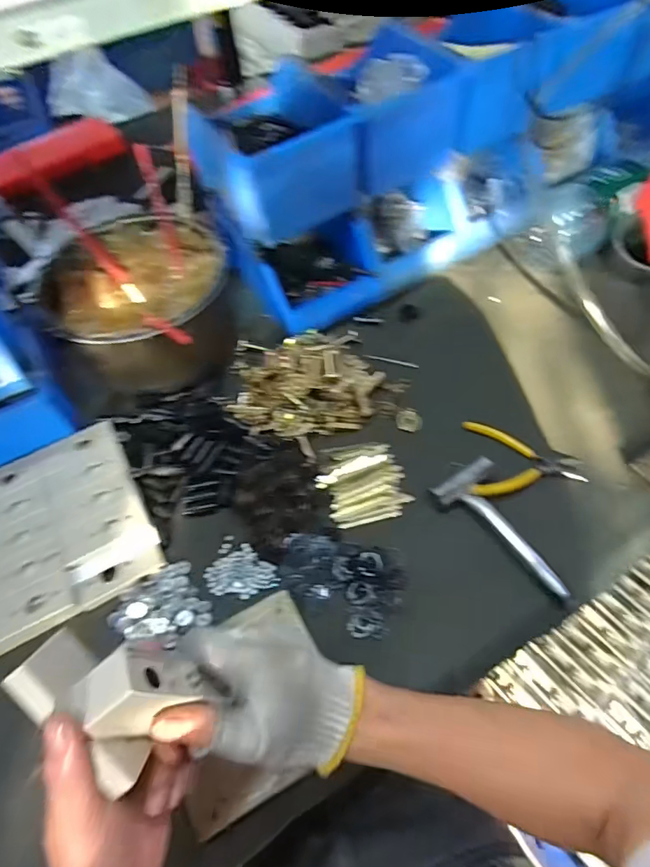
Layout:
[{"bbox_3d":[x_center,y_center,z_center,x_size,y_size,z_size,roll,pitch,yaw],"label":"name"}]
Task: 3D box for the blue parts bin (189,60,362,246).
[{"bbox_3d":[-0.060,-0.360,0.620,0.166,0.109,0.192,-27,61,-12],"label":"blue parts bin"}]

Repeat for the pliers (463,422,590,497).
[{"bbox_3d":[0.231,0.030,0.570,0.124,0.028,0.101,2,59,5],"label":"pliers"}]

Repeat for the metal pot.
[{"bbox_3d":[-0.234,-0.164,0.671,0.233,0.135,0.240,-9,59,-2],"label":"metal pot"}]

